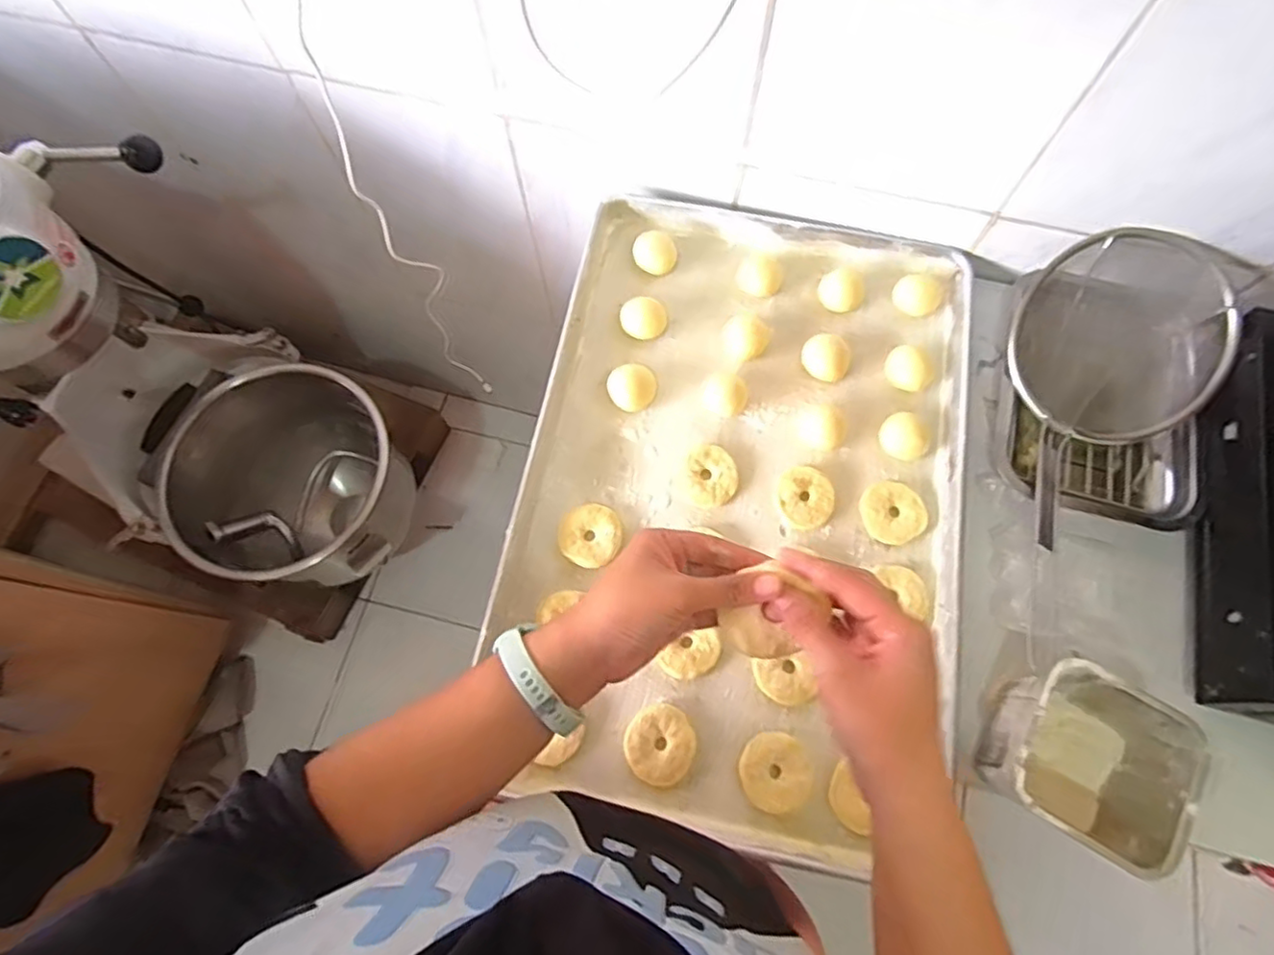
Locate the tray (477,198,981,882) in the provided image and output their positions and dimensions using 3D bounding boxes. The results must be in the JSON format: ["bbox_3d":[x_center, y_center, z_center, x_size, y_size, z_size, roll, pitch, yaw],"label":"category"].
[{"bbox_3d":[0.104,0.011,0.620,0.412,0.037,0.602,11,72,4],"label":"tray"}]

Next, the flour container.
[{"bbox_3d":[0.343,0.221,0.510,0.118,0.101,0.118,29,74,9],"label":"flour container"}]

